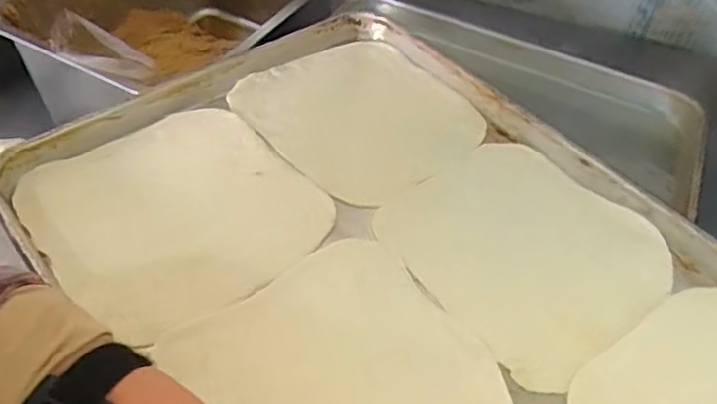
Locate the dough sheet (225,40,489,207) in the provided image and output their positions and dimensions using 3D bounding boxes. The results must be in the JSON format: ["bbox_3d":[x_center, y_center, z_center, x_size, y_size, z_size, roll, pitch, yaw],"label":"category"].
[{"bbox_3d":[0.003,-0.086,0.573,0.183,0.025,0.193,-26,55,-26],"label":"dough sheet"}]

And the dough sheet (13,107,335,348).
[{"bbox_3d":[-0.142,0.005,0.491,0.190,0.009,0.196,-32,58,-29],"label":"dough sheet"}]

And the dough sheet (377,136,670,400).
[{"bbox_3d":[0.130,0.035,0.494,0.178,0.015,0.188,-29,57,-28],"label":"dough sheet"}]

